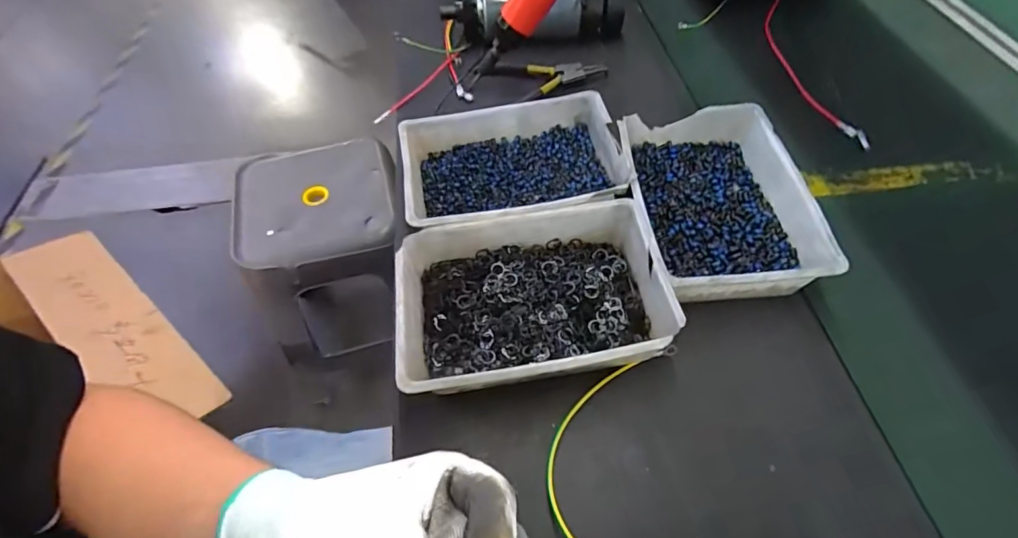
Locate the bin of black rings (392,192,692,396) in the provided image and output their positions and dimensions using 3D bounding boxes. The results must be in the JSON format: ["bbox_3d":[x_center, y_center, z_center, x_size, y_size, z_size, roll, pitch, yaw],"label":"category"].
[{"bbox_3d":[0.016,0.023,0.388,0.198,0.053,0.141,-9,55,-4],"label":"bin of black rings"}]

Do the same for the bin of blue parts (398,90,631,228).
[{"bbox_3d":[0.002,-0.098,0.476,0.204,0.049,0.148,-10,55,-5],"label":"bin of blue parts"}]

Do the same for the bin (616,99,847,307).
[{"bbox_3d":[0.184,-0.060,0.438,0.146,0.056,0.198,-3,55,1],"label":"bin"}]

